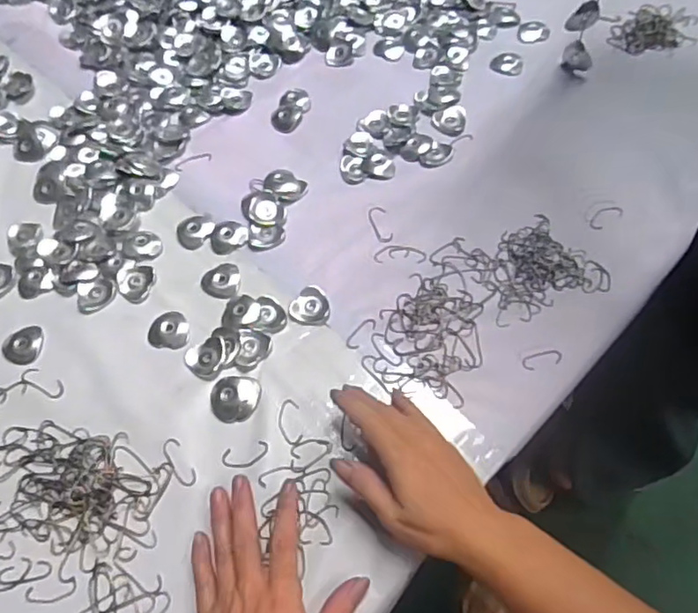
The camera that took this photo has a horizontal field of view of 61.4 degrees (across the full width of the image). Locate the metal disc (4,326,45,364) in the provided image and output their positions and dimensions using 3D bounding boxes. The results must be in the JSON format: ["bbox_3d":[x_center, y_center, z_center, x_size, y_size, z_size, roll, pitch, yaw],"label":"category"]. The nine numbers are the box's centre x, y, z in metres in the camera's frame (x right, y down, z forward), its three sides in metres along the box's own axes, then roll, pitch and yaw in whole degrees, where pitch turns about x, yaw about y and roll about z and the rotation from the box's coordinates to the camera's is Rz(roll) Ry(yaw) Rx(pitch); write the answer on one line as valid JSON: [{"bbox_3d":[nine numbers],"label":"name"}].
[{"bbox_3d":[-0.295,0.034,0.531,0.035,0.004,0.036,-1,62,2],"label":"metal disc"}]

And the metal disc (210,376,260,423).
[{"bbox_3d":[-0.096,0.077,0.494,0.040,0.004,0.040,-1,62,2],"label":"metal disc"}]

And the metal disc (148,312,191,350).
[{"bbox_3d":[-0.162,0.021,0.531,0.036,0.004,0.035,-1,62,2],"label":"metal disc"}]

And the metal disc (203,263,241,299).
[{"bbox_3d":[-0.120,-0.025,0.554,0.036,0.004,0.038,-1,62,2],"label":"metal disc"}]

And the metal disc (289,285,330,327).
[{"bbox_3d":[-0.035,-0.001,0.532,0.035,0.005,0.039,0,62,3],"label":"metal disc"}]

